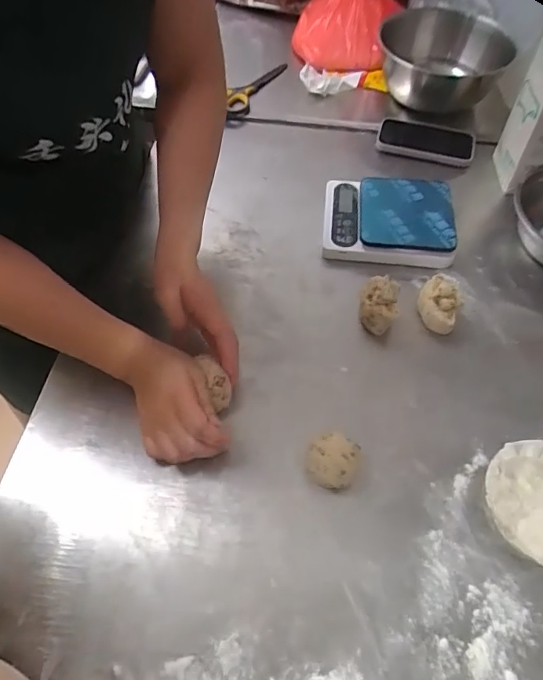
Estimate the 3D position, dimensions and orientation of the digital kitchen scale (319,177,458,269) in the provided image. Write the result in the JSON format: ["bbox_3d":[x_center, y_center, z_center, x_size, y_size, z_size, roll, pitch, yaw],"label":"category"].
[{"bbox_3d":[0.159,-0.162,0.664,0.172,0.046,0.133,8,57,5],"label":"digital kitchen scale"}]

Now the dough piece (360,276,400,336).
[{"bbox_3d":[0.128,-0.043,0.578,0.041,0.055,0.057,8,57,5],"label":"dough piece"}]

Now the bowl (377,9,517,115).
[{"bbox_3d":[0.287,-0.471,0.820,0.200,0.109,0.196,0,56,0],"label":"bowl"}]

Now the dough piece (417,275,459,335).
[{"bbox_3d":[0.202,-0.045,0.585,0.045,0.051,0.063,19,58,12],"label":"dough piece"}]

